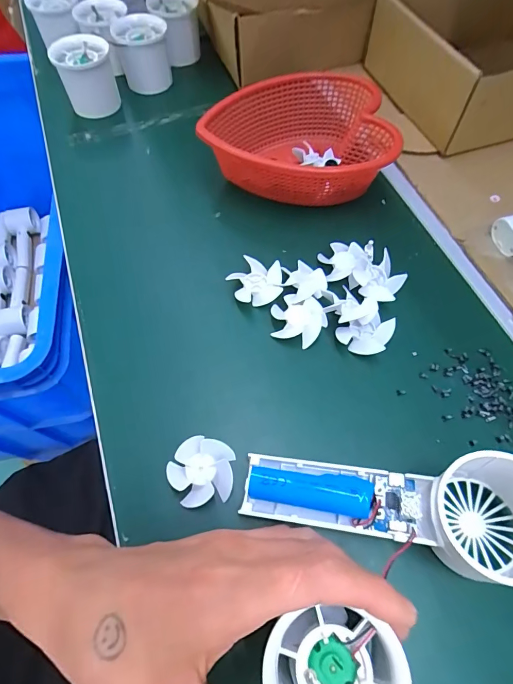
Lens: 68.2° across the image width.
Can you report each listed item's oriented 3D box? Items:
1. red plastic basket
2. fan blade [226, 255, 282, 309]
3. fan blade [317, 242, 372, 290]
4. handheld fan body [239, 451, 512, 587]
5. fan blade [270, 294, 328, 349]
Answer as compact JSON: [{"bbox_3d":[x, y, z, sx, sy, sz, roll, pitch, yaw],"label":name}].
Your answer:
[{"bbox_3d":[0.033,-0.170,0.332,0.154,0.058,0.121,-7,64,-2],"label":"red plastic basket"},{"bbox_3d":[-0.001,-0.046,0.294,0.039,0.018,0.037,-8,64,-2],"label":"fan blade"},{"bbox_3d":[0.070,-0.061,0.297,0.035,0.012,0.038,-13,64,-4],"label":"fan blade"},{"bbox_3d":[0.076,0.091,0.201,0.165,0.061,0.056,1,64,2],"label":"handheld fan body"},{"bbox_3d":[0.031,-0.016,0.280,0.040,0.012,0.036,12,82,8],"label":"fan blade"}]

